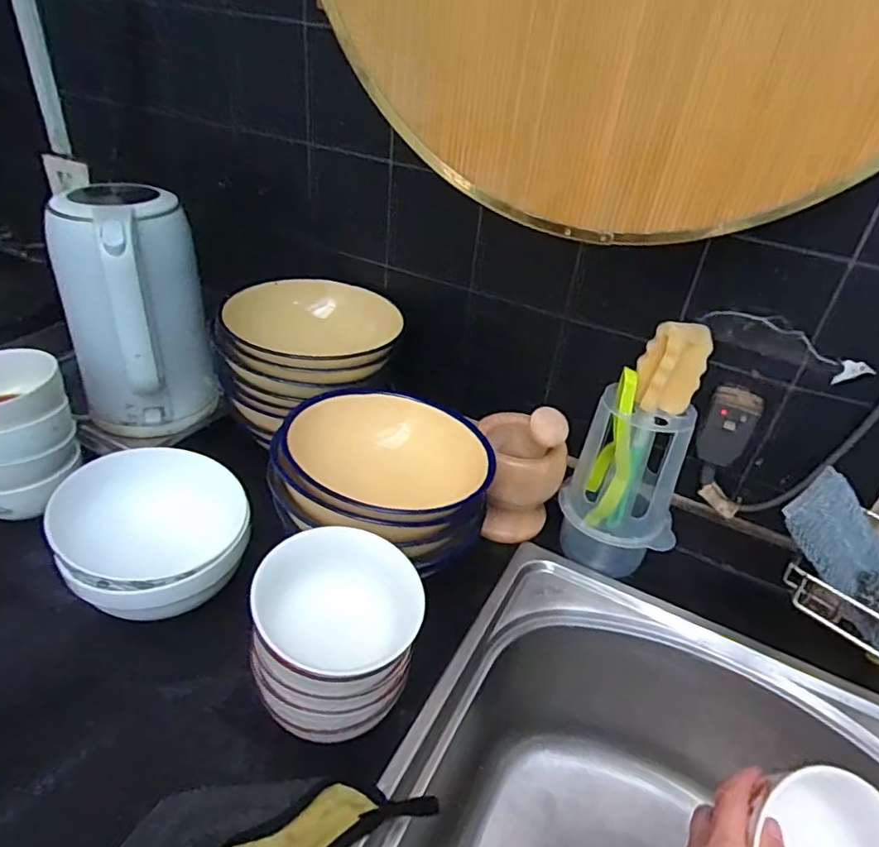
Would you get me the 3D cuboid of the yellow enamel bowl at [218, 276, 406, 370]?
[{"bbox_3d":[-0.131,-0.103,0.630,0.176,0.048,0.163,4,35,-3],"label":"yellow enamel bowl"}]

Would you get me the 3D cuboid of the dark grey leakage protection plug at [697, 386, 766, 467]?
[{"bbox_3d":[0.269,0.002,0.551,0.042,0.066,0.039,22,38,21],"label":"dark grey leakage protection plug"}]

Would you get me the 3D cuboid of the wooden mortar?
[{"bbox_3d":[0.087,0.045,0.620,0.088,0.156,0.109,4,35,-3],"label":"wooden mortar"}]

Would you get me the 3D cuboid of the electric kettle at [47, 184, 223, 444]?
[{"bbox_3d":[-0.343,-0.122,0.674,0.141,0.253,0.217,-12,39,-24],"label":"electric kettle"}]

